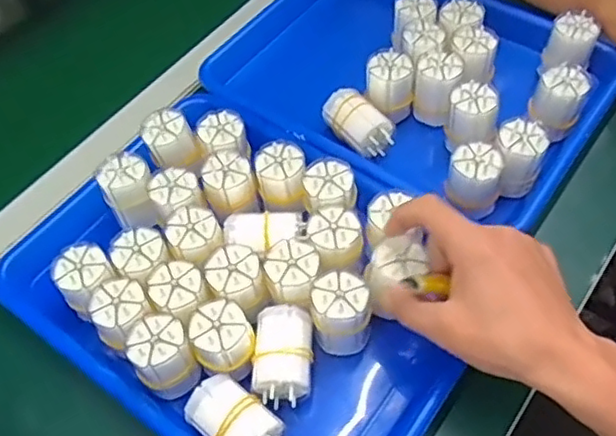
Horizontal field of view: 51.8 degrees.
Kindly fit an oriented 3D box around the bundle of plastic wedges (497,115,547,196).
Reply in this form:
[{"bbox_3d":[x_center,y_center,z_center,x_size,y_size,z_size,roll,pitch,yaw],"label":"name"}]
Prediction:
[{"bbox_3d":[0.164,-0.043,0.498,0.038,0.057,0.041,13,57,13],"label":"bundle of plastic wedges"}]

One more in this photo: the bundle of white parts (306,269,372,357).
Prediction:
[{"bbox_3d":[0.023,0.067,0.436,0.042,0.054,0.045,-4,55,2],"label":"bundle of white parts"}]

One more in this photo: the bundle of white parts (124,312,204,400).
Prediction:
[{"bbox_3d":[-0.096,0.096,0.430,0.037,0.059,0.044,-26,57,-13],"label":"bundle of white parts"}]

